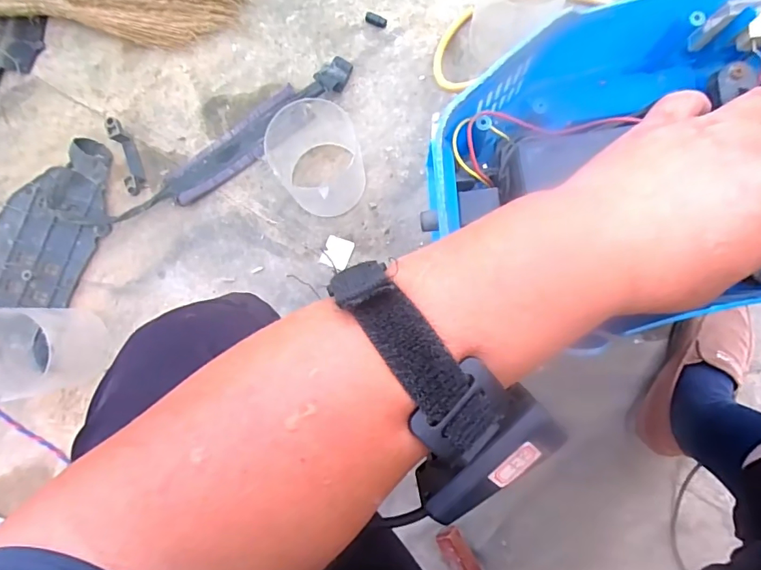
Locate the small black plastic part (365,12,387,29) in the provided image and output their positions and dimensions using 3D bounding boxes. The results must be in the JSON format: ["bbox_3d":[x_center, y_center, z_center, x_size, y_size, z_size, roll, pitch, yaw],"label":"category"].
[{"bbox_3d":[-0.007,-0.420,0.727,0.035,0.013,0.015,24,87,6],"label":"small black plastic part"}]

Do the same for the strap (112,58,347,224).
[{"bbox_3d":[-0.225,-0.212,0.702,0.437,0.031,0.068,-37,85,-1],"label":"strap"}]

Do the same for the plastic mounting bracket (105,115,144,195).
[{"bbox_3d":[-0.393,-0.197,0.704,0.024,0.035,0.113,-21,85,1],"label":"plastic mounting bracket"}]

